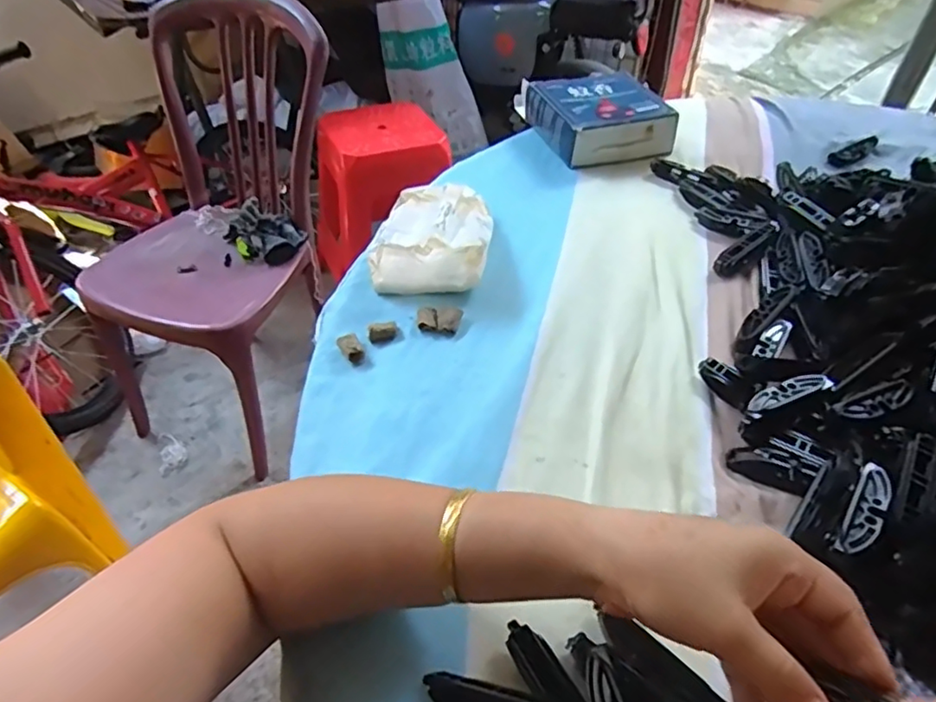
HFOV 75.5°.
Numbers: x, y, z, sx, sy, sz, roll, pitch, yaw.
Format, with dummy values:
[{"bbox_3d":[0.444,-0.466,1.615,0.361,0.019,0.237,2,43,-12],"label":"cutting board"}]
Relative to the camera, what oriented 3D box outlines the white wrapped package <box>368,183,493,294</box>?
[{"bbox_3d":[-0.033,-0.114,0.569,0.109,0.043,0.147,6,46,6],"label":"white wrapped package"}]

